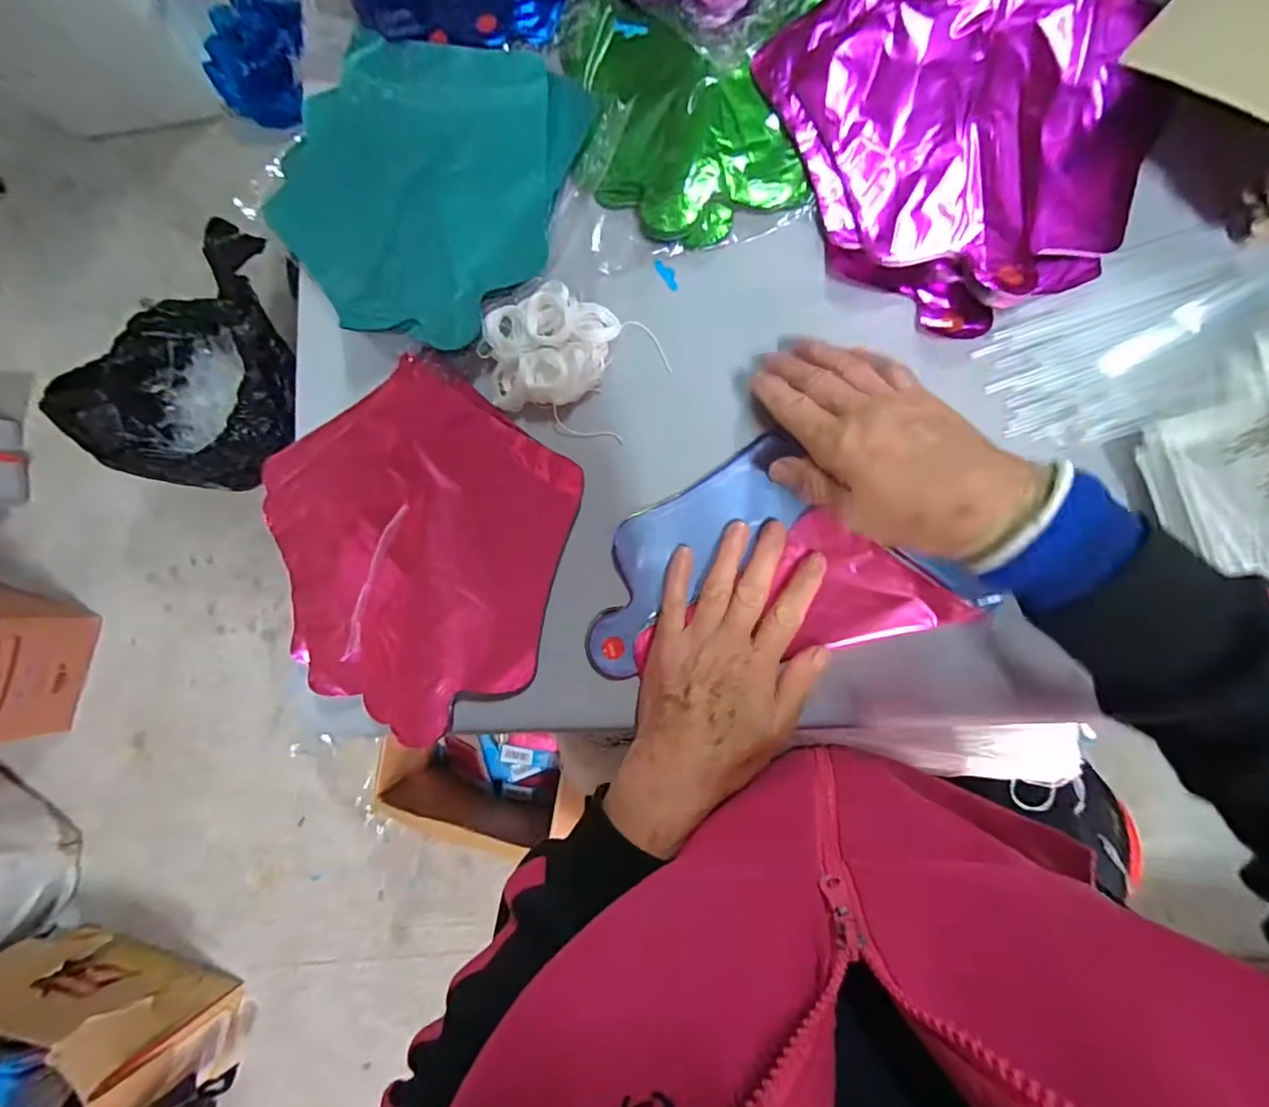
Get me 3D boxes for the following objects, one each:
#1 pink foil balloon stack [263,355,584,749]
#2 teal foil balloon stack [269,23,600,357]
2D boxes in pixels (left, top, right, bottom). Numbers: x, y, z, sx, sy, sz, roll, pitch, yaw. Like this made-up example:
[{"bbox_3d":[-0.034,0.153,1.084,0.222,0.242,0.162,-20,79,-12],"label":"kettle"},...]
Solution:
[{"bbox_3d":[-0.162,-0.009,0.386,0.227,0.016,0.234,24,89,9],"label":"pink foil balloon stack"},{"bbox_3d":[-0.171,-0.275,0.401,0.229,0.019,0.211,19,88,8],"label":"teal foil balloon stack"}]

